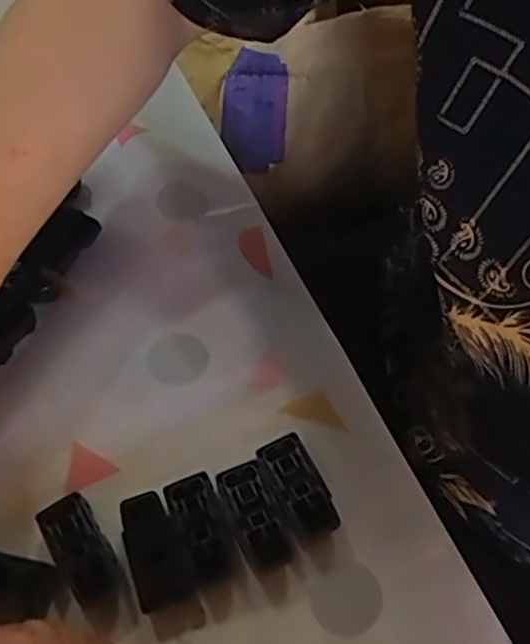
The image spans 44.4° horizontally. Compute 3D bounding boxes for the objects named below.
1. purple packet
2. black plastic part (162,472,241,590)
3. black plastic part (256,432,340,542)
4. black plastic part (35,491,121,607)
[{"bbox_3d":[-0.009,-0.156,0.483,0.049,0.089,0.006,16,40,13],"label":"purple packet"},{"bbox_3d":[-0.029,0.098,0.306,0.023,0.017,0.048,-21,64,-11],"label":"black plastic part"},{"bbox_3d":[0.017,0.081,0.315,0.021,0.019,0.050,-27,65,-14],"label":"black plastic part"},{"bbox_3d":[-0.084,0.106,0.301,0.023,0.014,0.049,-30,66,-15],"label":"black plastic part"}]

